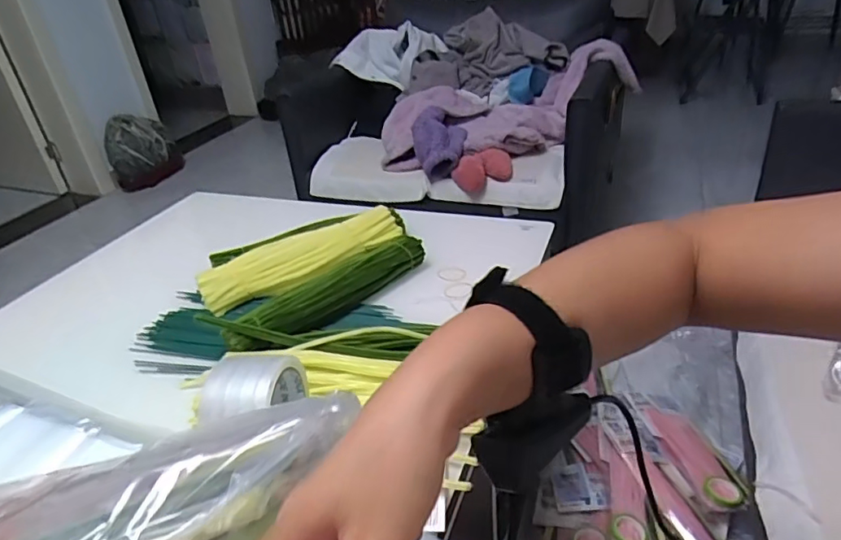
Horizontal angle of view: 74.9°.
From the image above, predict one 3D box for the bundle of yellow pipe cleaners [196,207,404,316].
[{"bbox_3d":[-0.172,-0.026,0.813,0.306,0.051,0.085,-22,36,-23],"label":"bundle of yellow pipe cleaners"}]

